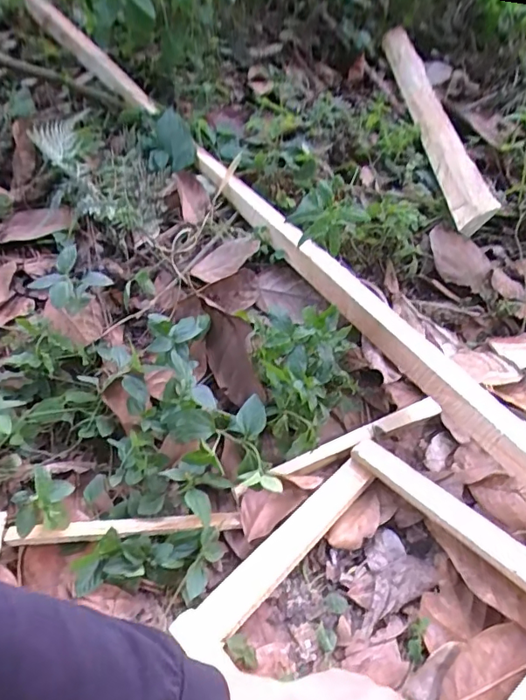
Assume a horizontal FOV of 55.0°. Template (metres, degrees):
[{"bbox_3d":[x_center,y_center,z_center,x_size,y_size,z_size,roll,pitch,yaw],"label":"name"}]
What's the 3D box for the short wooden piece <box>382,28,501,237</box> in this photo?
[{"bbox_3d":[0.274,-0.412,0.859,0.050,0.060,0.646,-2,53,2],"label":"short wooden piece"}]

